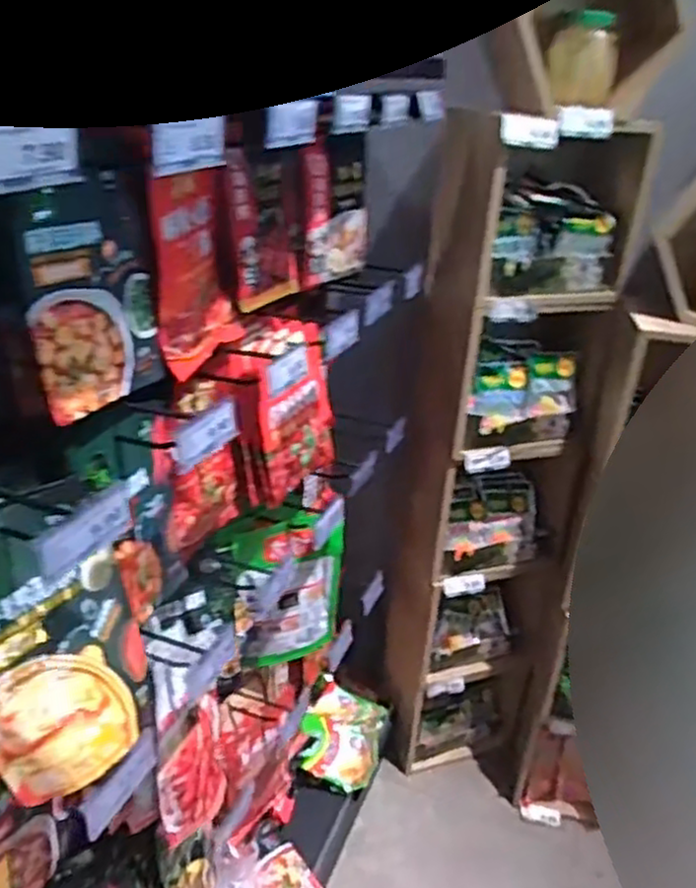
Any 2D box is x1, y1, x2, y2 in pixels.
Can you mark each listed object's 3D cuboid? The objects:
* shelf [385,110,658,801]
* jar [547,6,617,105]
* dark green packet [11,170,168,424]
[{"bbox_3d":[0.310,0.096,1.557,0.377,1.421,0.319,8,28,9],"label":"shelf"},{"bbox_3d":[0.380,-0.622,1.163,0.103,0.128,0.093,12,29,15],"label":"jar"},{"bbox_3d":[-0.241,-0.145,0.695,0.019,0.214,0.178,2,18,21],"label":"dark green packet"}]

